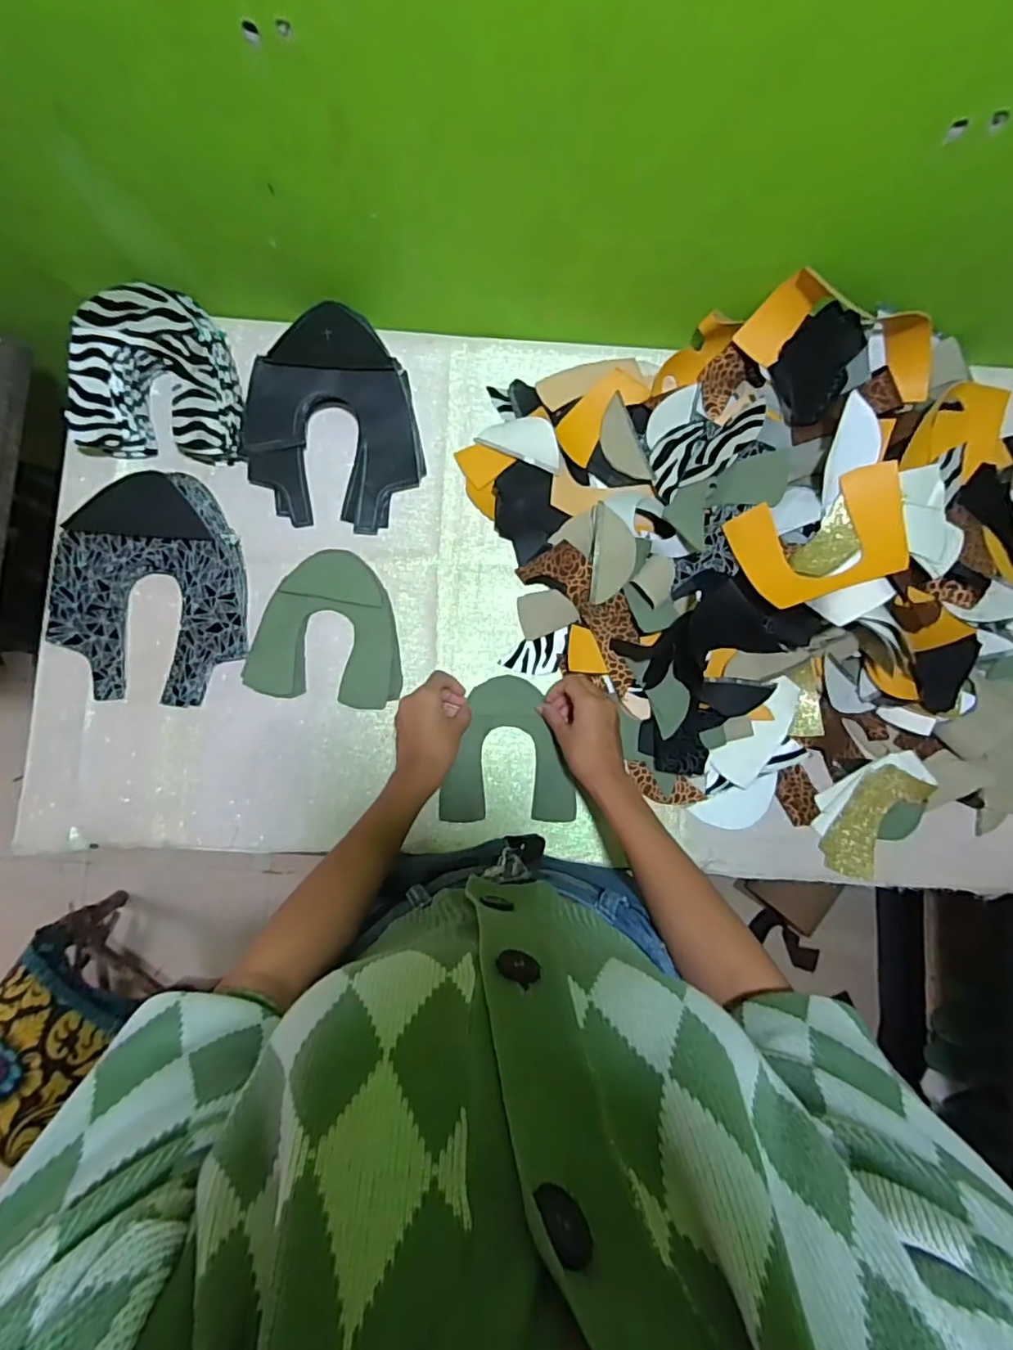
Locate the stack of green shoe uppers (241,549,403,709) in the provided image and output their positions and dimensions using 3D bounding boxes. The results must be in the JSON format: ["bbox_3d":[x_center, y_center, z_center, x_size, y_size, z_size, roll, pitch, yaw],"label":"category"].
[{"bbox_3d":[-0.193,-0.053,0.654,0.160,0.016,0.164,8,87,0],"label":"stack of green shoe uppers"}]

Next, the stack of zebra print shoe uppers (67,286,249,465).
[{"bbox_3d":[-0.379,-0.323,0.642,0.171,0.078,0.158,0,85,-3],"label":"stack of zebra print shoe uppers"}]

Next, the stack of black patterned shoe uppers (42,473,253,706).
[{"bbox_3d":[-0.385,-0.091,0.626,0.192,0.047,0.246,-7,88,-1],"label":"stack of black patterned shoe uppers"}]

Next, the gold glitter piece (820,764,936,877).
[{"bbox_3d":[0.404,0.162,0.652,0.064,0.016,0.132,35,88,1],"label":"gold glitter piece"}]

